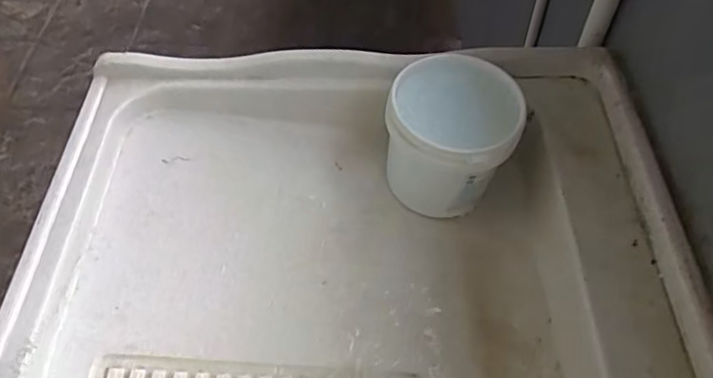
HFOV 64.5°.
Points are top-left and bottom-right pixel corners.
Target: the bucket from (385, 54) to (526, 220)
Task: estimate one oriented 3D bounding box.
[{"bbox_3d":[0.094,-0.052,0.566,0.122,0.131,0.111,-2,54,2],"label":"bucket"}]

